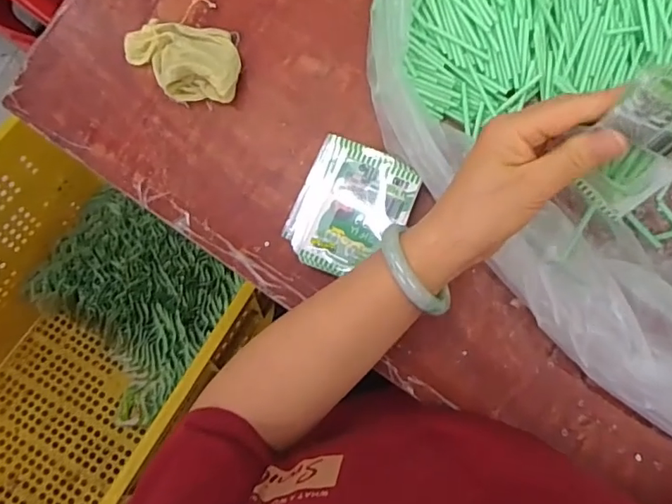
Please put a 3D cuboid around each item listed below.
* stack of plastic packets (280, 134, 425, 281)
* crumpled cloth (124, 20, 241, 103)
[{"bbox_3d":[0.010,-0.036,0.450,0.093,0.029,0.107,26,94,8],"label":"stack of plastic packets"},{"bbox_3d":[-0.144,-0.174,0.482,0.115,0.025,0.068,11,91,9],"label":"crumpled cloth"}]

